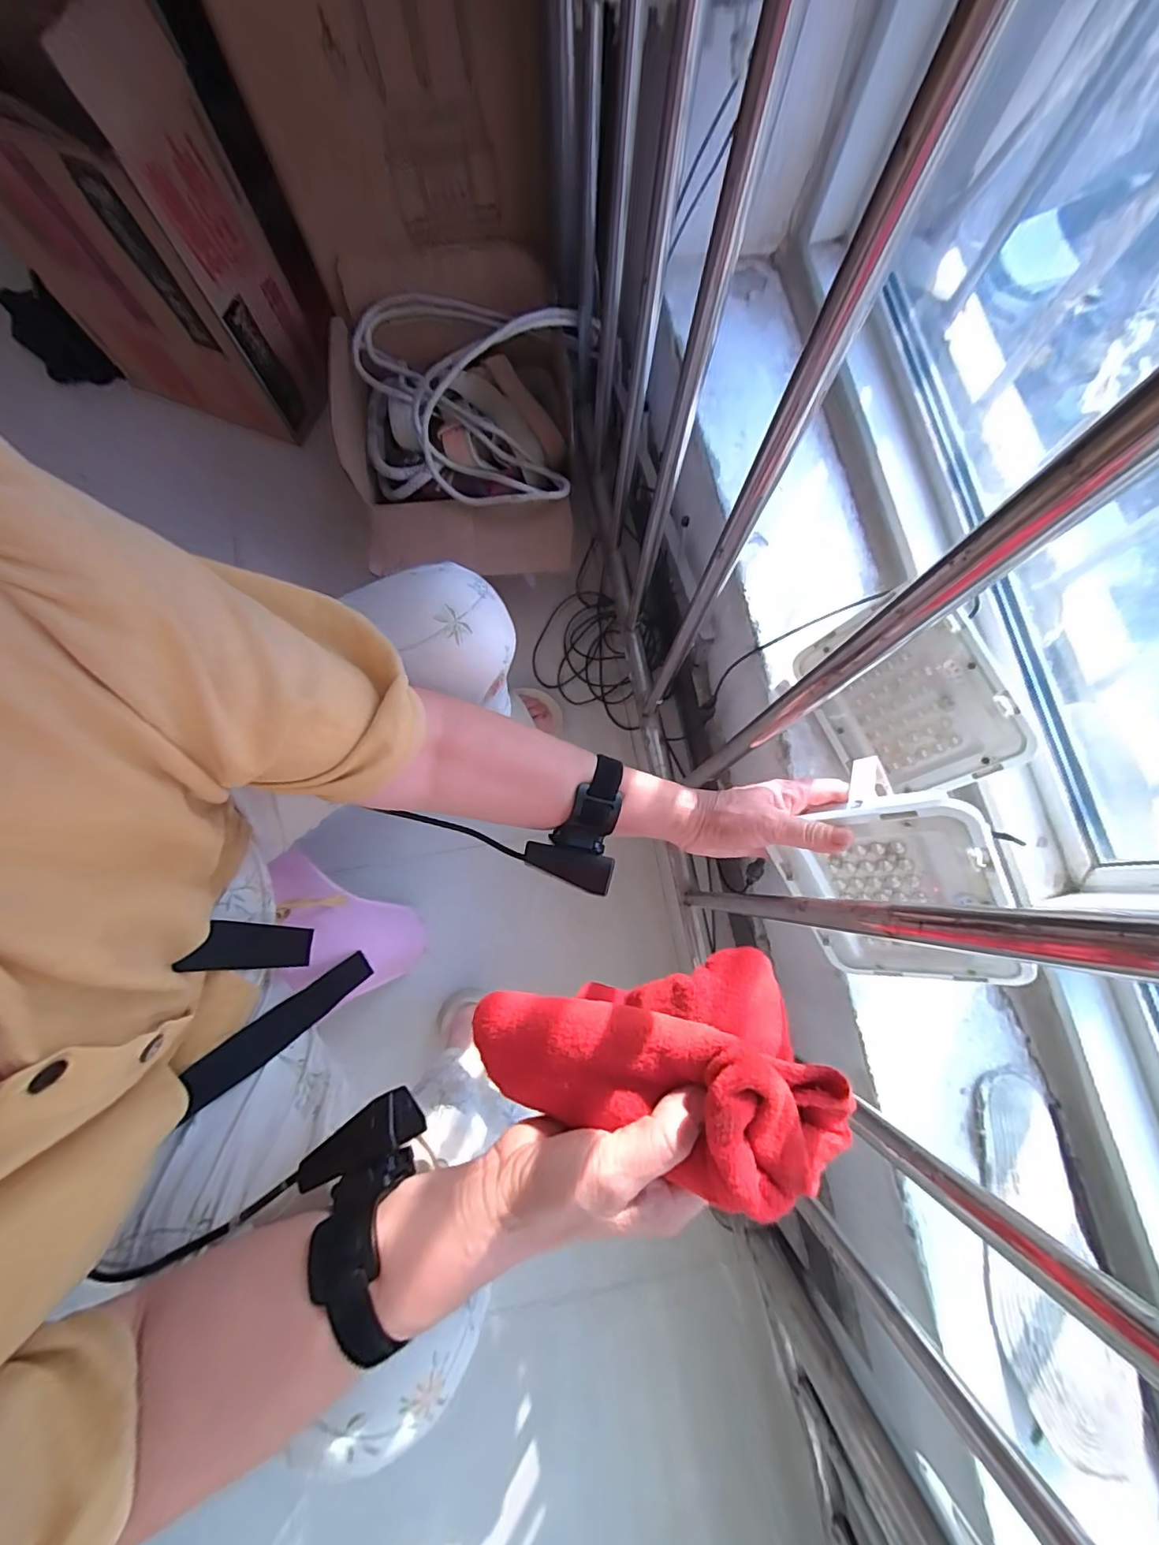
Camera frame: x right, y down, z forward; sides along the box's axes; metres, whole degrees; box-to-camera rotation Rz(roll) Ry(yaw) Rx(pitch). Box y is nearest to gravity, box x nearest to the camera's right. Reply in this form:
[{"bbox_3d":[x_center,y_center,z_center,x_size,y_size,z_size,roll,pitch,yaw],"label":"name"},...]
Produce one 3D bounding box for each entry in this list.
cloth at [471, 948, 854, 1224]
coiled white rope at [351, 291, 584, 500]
[{"bbox_3d":[0.033,0.156,0.275,0.171,0.094,0.089,-10,79,-2],"label":"cloth"},{"bbox_3d":[-0.173,-0.549,0.774,0.328,0.149,0.311,4,79,0],"label":"coiled white rope"}]

